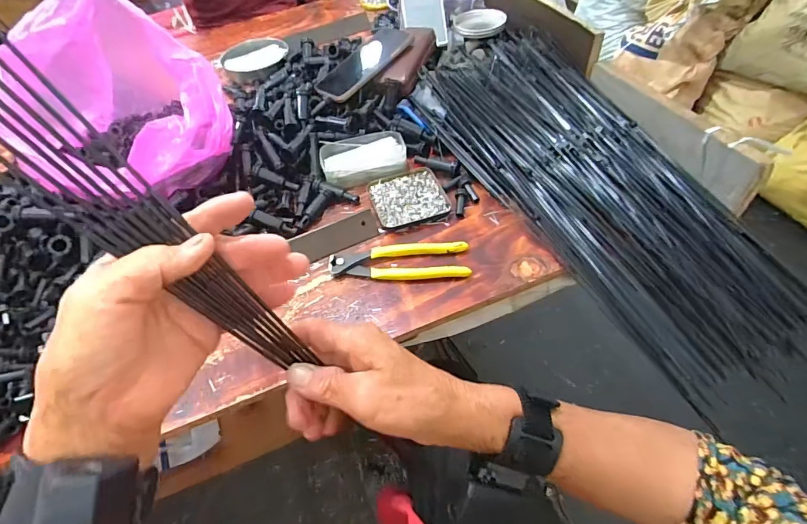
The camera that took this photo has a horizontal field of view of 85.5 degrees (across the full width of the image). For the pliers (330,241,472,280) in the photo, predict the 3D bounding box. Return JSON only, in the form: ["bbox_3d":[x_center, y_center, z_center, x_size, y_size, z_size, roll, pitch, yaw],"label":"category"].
[{"bbox_3d":[-0.005,0.000,0.534,0.166,0.016,0.046,-3,53,3],"label":"pliers"}]

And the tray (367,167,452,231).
[{"bbox_3d":[0.006,-0.088,0.601,0.097,0.013,0.094,-16,54,-7],"label":"tray"}]

